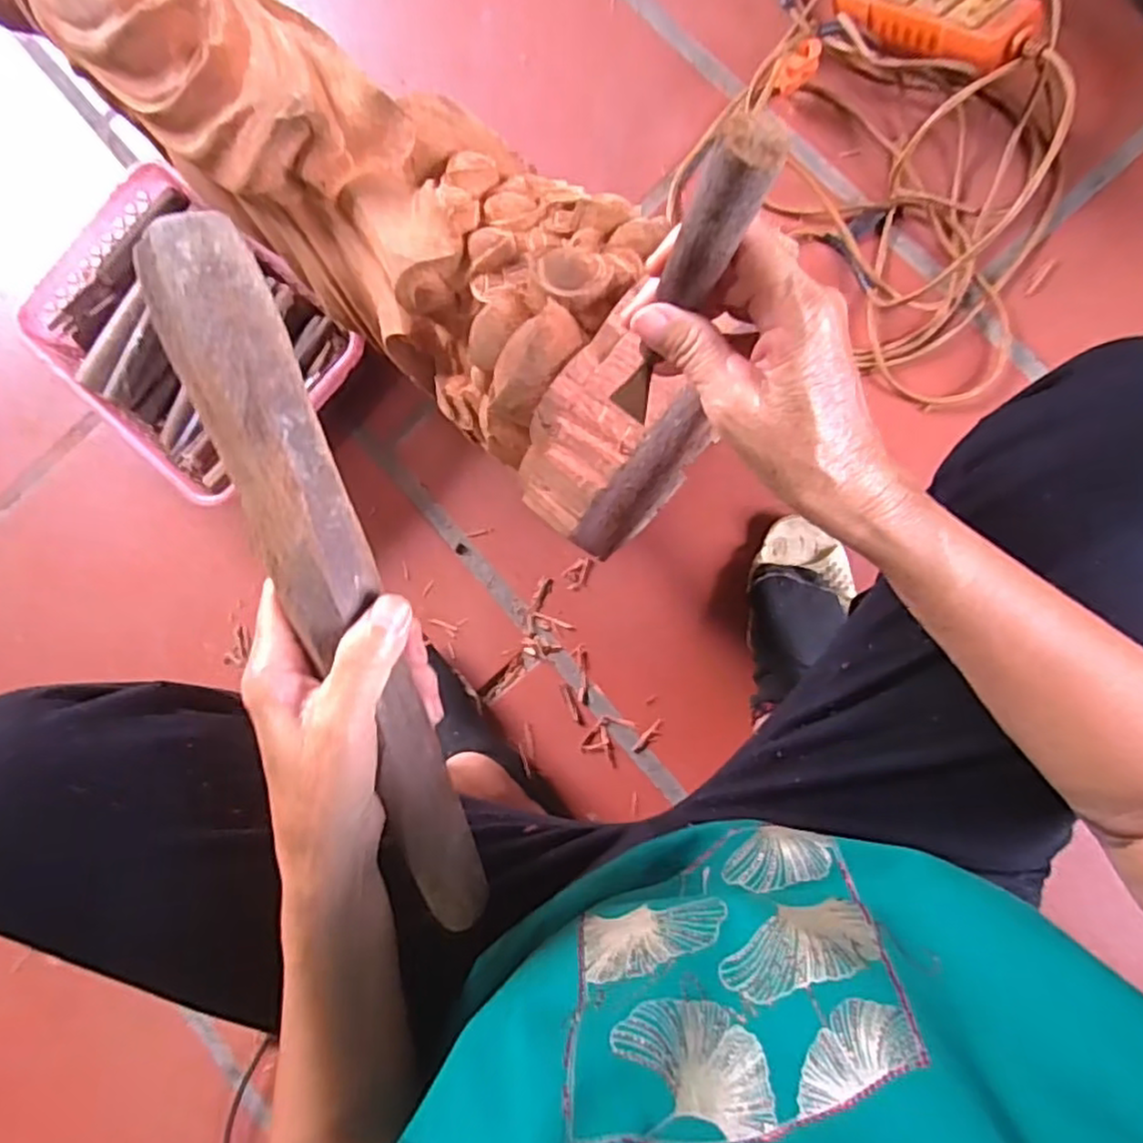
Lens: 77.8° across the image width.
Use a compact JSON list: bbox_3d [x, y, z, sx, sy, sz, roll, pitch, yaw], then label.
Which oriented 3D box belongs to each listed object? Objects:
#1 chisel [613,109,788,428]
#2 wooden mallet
[{"bbox_3d":[0.045,-0.111,0.298,0.019,0.172,0.019,-29,81,-14],"label":"chisel"},{"bbox_3d":[-0.101,0.025,0.306,0.045,0.026,0.324,-14,109,6],"label":"wooden mallet"}]

